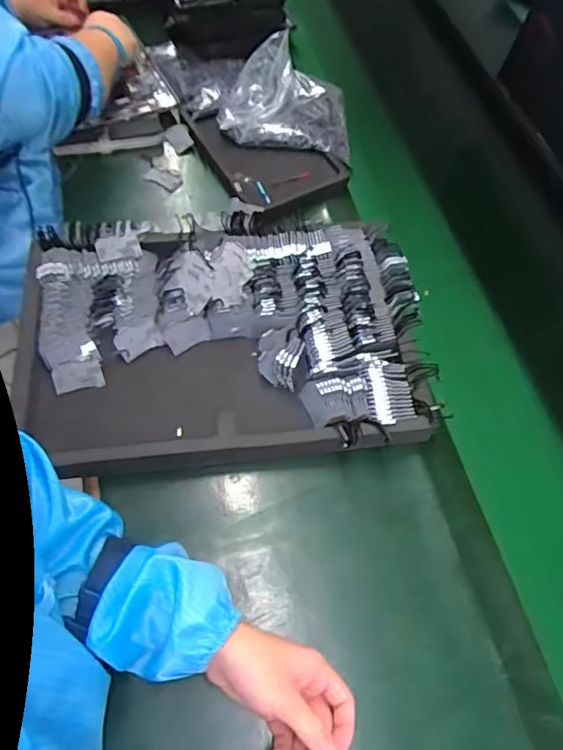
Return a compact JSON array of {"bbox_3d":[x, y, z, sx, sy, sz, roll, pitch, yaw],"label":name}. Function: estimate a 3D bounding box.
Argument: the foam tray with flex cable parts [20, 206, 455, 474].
[{"bbox_3d":[-0.060,-0.048,0.605,0.425,0.054,0.299,-5,62,-3],"label":"foam tray with flex cable parts"}]

